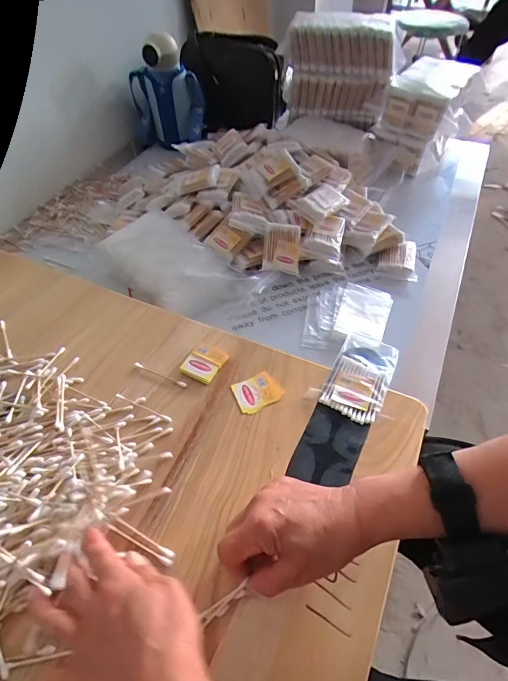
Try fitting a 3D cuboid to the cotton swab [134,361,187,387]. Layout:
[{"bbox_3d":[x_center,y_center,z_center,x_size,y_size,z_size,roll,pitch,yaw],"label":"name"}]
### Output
[{"bbox_3d":[-0.111,0.040,0.462,0.073,0.007,0.007,19,52,17],"label":"cotton swab"}]

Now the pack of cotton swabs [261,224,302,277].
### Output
[{"bbox_3d":[0.044,-0.149,0.633,0.058,0.017,0.080,3,88,7],"label":"pack of cotton swabs"}]

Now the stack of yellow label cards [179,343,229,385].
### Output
[{"bbox_3d":[-0.059,0.027,0.471,0.042,0.010,0.047,23,54,20],"label":"stack of yellow label cards"}]

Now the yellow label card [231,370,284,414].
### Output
[{"bbox_3d":[0.004,0.058,0.448,0.051,0.004,0.041,-23,53,-17],"label":"yellow label card"}]

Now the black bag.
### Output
[{"bbox_3d":[-0.056,-0.613,0.947,0.243,0.179,0.090,5,50,6],"label":"black bag"}]

